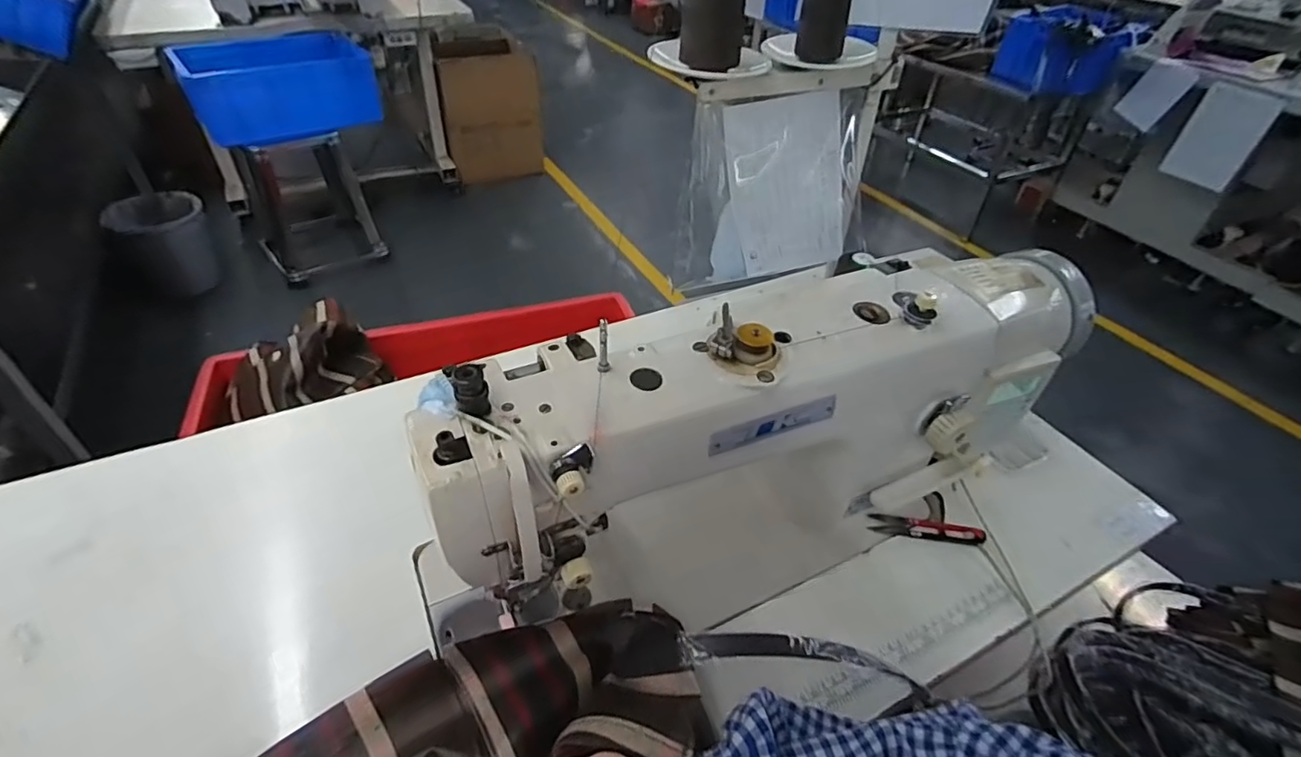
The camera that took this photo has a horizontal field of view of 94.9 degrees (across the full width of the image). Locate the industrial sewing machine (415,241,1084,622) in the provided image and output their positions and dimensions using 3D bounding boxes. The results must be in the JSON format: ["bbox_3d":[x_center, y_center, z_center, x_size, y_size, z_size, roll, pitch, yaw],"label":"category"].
[{"bbox_3d":[0.116,0.062,0.520,0.567,0.277,0.155,-18,46,-23],"label":"industrial sewing machine"}]

